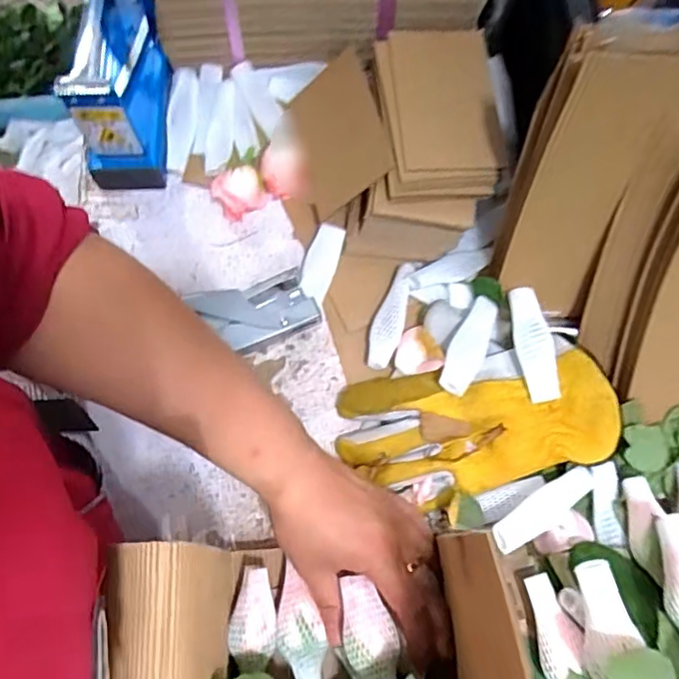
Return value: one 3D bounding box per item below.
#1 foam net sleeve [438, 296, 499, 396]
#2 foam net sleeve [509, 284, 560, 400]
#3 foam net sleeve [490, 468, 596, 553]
[{"bbox_3d":[0.101,0.004,0.456,0.028,0.009,0.091,27,58,9],"label":"foam net sleeve"},{"bbox_3d":[0.151,0.004,0.454,0.027,0.013,0.088,-6,72,-1],"label":"foam net sleeve"},{"bbox_3d":[0.148,0.120,0.422,0.097,0.011,0.023,-23,73,-27],"label":"foam net sleeve"}]

